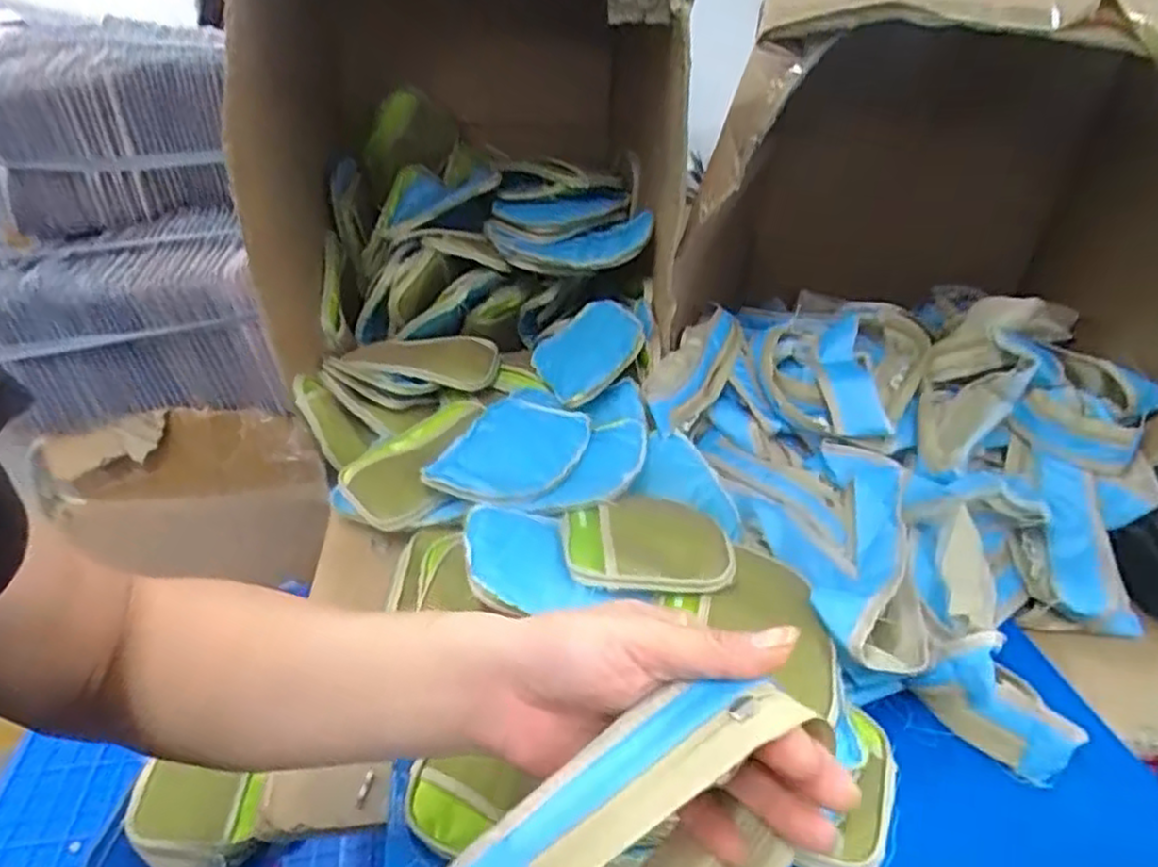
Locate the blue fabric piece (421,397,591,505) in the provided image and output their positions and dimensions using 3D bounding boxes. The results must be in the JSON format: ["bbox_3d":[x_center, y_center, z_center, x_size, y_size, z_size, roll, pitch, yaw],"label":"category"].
[{"bbox_3d":[-0.069,0.017,0.760,0.133,0.014,0.182,12,32,16],"label":"blue fabric piece"}]

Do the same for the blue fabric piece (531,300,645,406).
[{"bbox_3d":[0.011,-0.106,0.897,0.133,0.013,0.166,-42,34,3],"label":"blue fabric piece"}]

